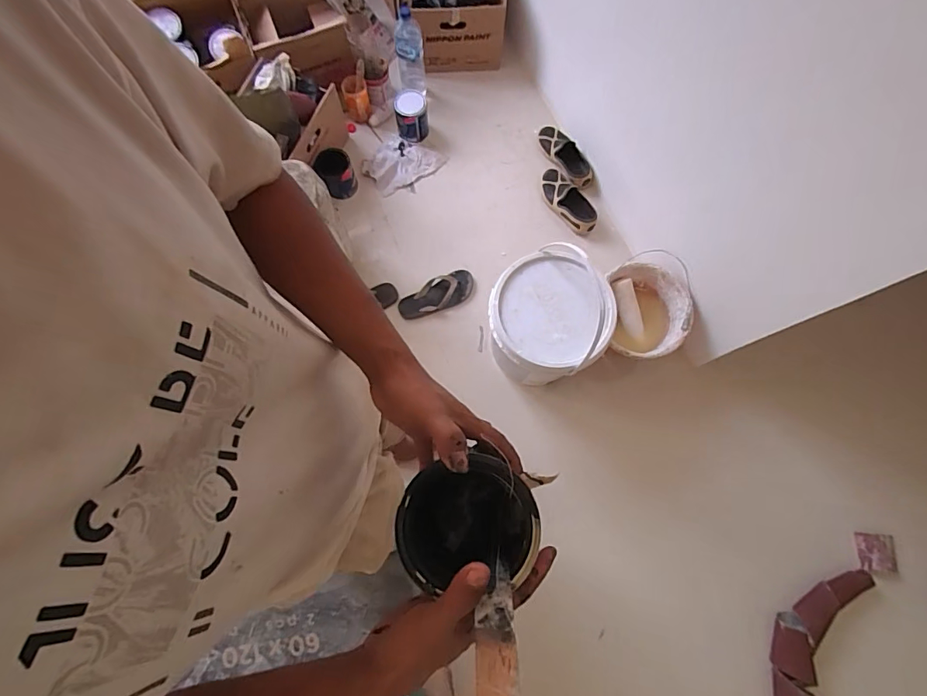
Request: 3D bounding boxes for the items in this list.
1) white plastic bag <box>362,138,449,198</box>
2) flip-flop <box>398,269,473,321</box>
[{"bbox_3d":[-0.216,-0.654,1.646,0.272,0.044,0.192,-30,78,-7],"label":"white plastic bag"},{"bbox_3d":[-0.087,-0.172,1.493,0.248,0.042,0.109,-20,77,-5],"label":"flip-flop"}]

